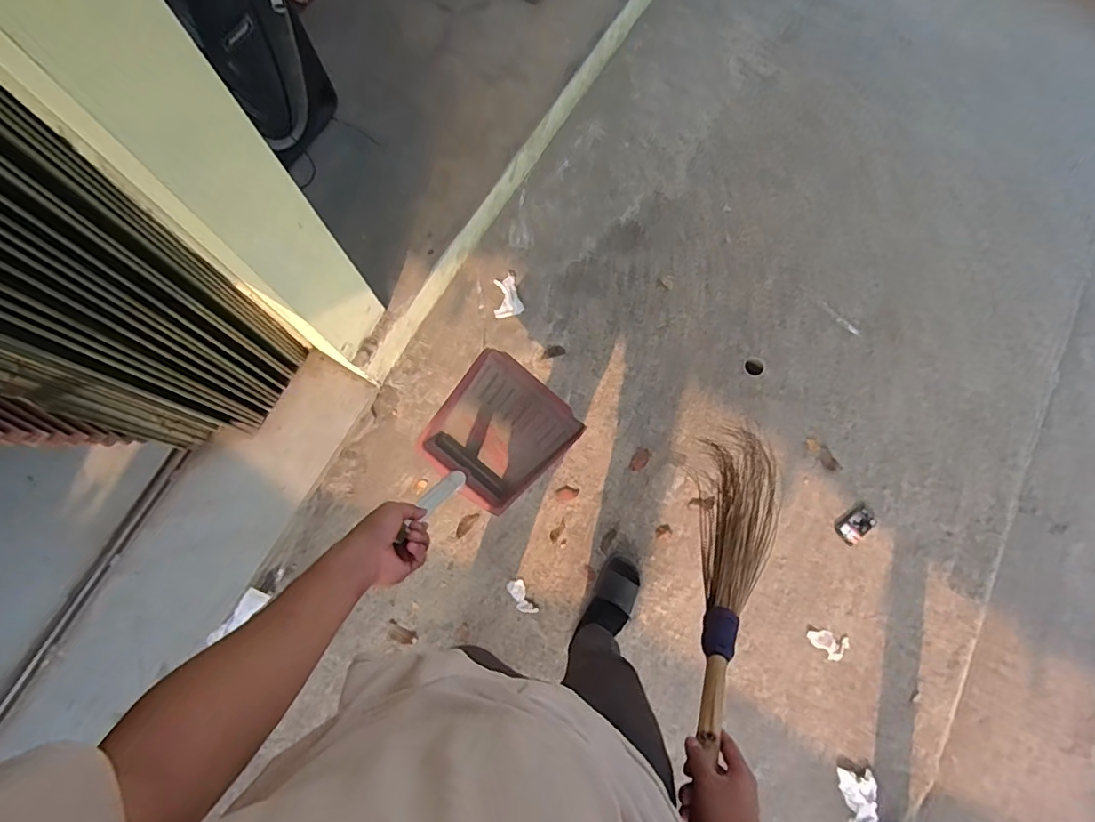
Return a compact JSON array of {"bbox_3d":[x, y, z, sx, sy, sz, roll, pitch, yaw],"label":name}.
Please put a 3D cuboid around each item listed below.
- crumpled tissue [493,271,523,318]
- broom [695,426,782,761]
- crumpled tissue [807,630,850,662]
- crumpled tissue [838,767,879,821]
[{"bbox_3d":[-0.127,-0.350,1.609,0.086,0.015,0.145,-14,73,-3],"label":"crumpled tissue"},{"bbox_3d":[0.281,0.264,0.826,0.115,0.092,0.751,27,36,7],"label":"broom"},{"bbox_3d":[0.688,0.574,1.322,0.092,0.008,0.062,20,75,7],"label":"crumpled tissue"},{"bbox_3d":[0.713,0.874,1.214,0.078,0.033,0.111,-9,73,-1],"label":"crumpled tissue"}]

